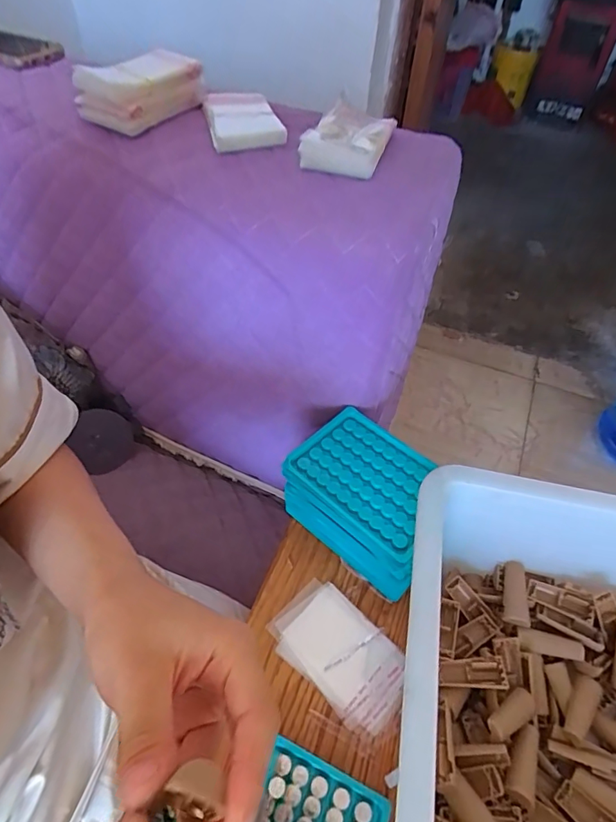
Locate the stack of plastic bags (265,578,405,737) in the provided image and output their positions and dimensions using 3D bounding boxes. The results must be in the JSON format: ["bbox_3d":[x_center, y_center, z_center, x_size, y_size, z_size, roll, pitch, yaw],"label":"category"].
[{"bbox_3d":[0.027,0.196,0.393,0.112,0.004,0.070,36,58,24],"label":"stack of plastic bags"}]

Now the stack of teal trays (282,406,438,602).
[{"bbox_3d":[0.055,0.078,0.440,0.137,0.063,0.099,35,57,24],"label":"stack of teal trays"}]

